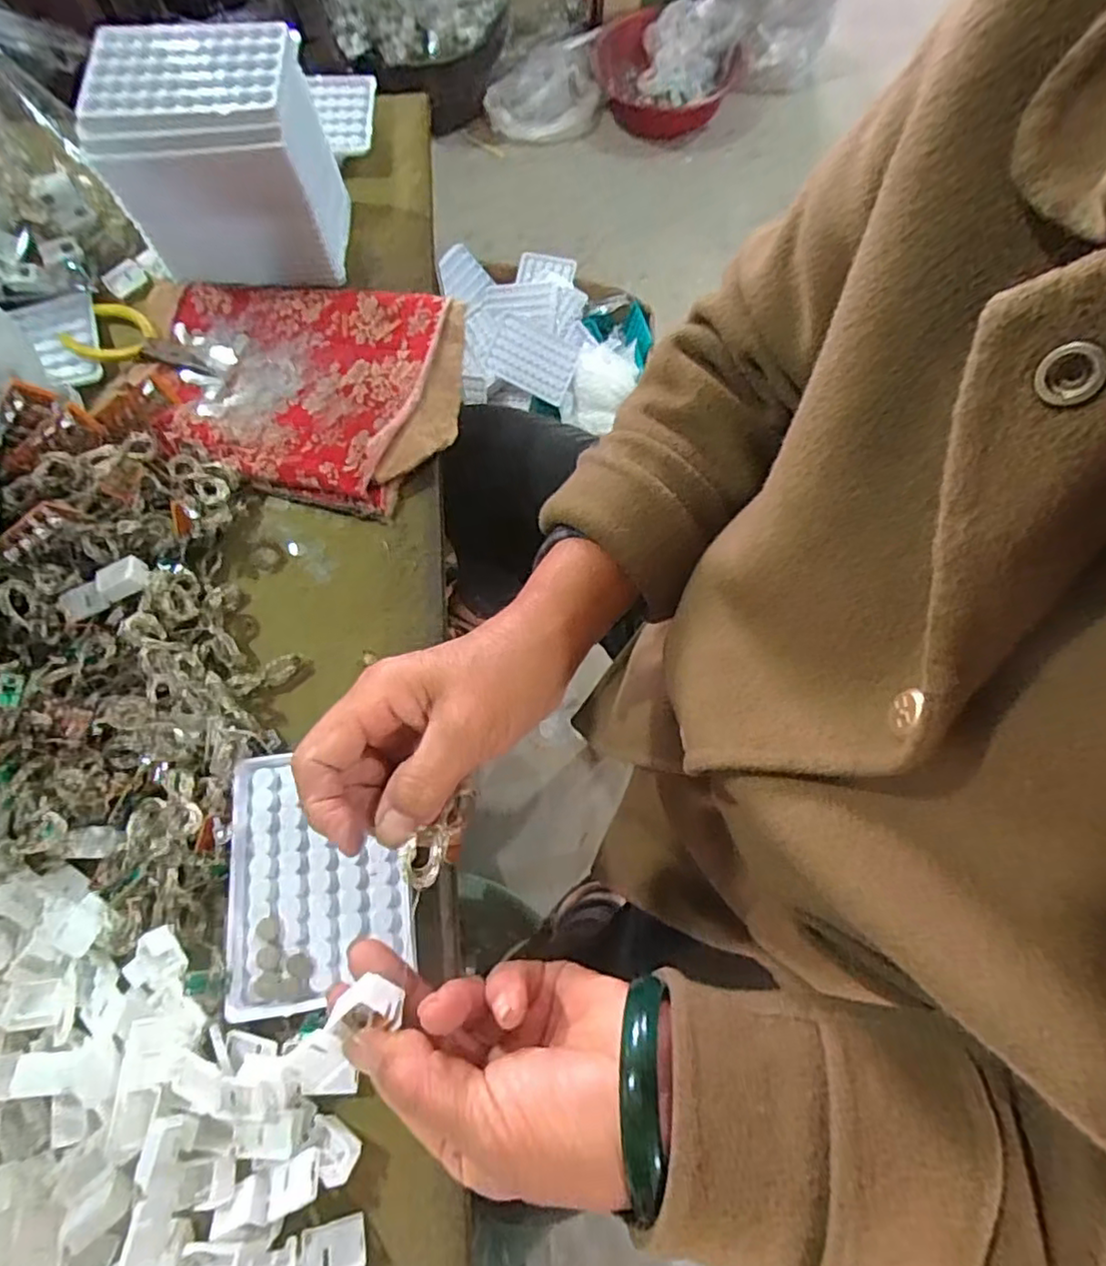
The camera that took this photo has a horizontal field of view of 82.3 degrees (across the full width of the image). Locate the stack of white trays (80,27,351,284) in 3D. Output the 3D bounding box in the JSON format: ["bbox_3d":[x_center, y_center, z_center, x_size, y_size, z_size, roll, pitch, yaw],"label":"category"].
[{"bbox_3d":[-0.227,-0.327,0.438,0.132,0.107,0.091,-5,71,-2],"label":"stack of white trays"}]

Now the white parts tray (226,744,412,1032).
[{"bbox_3d":[-0.127,0.126,0.335,0.092,0.008,0.126,-10,71,-4],"label":"white parts tray"}]

